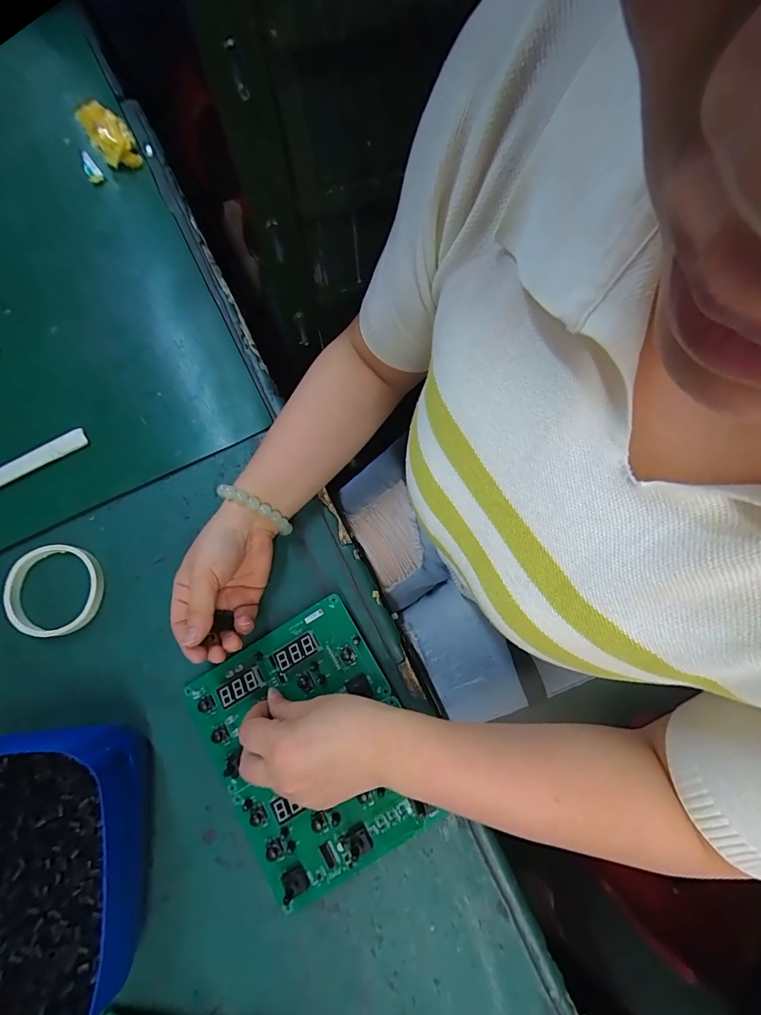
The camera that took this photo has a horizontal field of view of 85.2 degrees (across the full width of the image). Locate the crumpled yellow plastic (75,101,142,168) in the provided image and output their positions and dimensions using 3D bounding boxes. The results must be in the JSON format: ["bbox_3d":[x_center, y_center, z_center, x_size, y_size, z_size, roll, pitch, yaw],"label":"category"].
[{"bbox_3d":[-0.351,-0.482,0.535,0.049,0.045,0.058,-26,77,-7],"label":"crumpled yellow plastic"}]

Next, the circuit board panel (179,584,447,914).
[{"bbox_3d":[-0.060,0.205,0.359,0.164,0.029,0.201,-29,78,-8],"label":"circuit board panel"}]

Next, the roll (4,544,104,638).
[{"bbox_3d":[-0.316,0.079,0.401,0.086,0.008,0.087,0,75,-1],"label":"roll"}]

